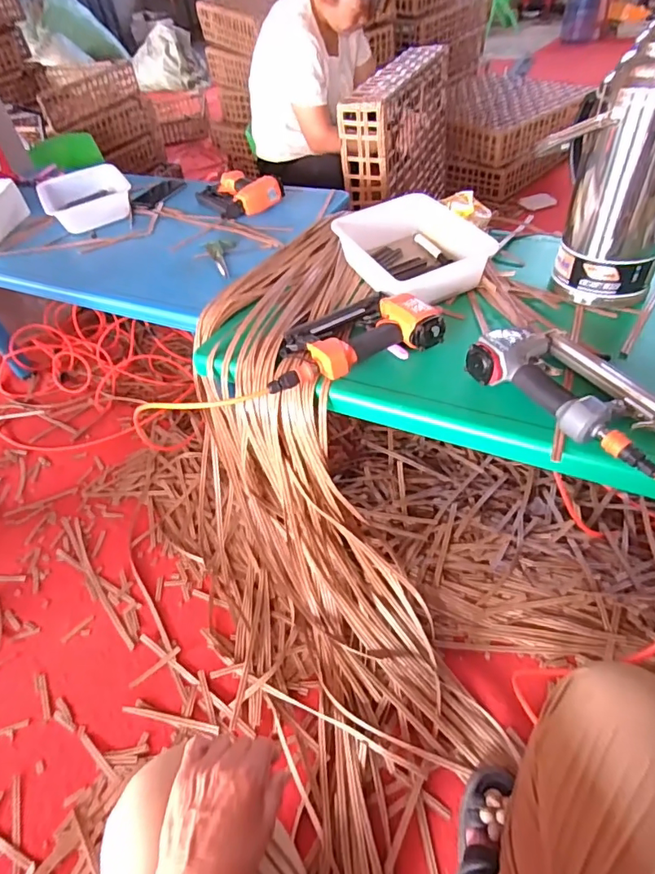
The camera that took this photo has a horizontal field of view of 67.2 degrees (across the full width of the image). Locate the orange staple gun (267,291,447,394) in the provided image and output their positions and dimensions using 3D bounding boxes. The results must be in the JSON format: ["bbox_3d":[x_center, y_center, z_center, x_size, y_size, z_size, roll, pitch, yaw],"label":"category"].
[{"bbox_3d":[0.026,-0.168,0.786,0.270,0.064,0.165,-19,48,-10],"label":"orange staple gun"}]

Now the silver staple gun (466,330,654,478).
[{"bbox_3d":[0.339,-0.066,0.662,0.163,0.072,0.269,-32,51,-20],"label":"silver staple gun"}]

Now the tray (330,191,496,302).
[{"bbox_3d":[0.158,-0.351,0.916,0.200,0.081,0.255,-24,49,-14],"label":"tray"}]

